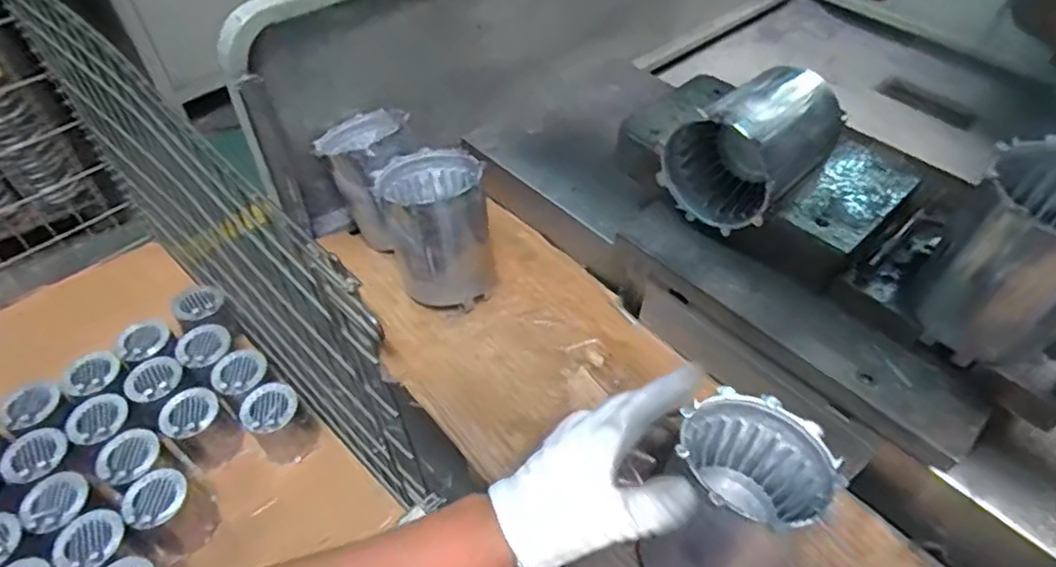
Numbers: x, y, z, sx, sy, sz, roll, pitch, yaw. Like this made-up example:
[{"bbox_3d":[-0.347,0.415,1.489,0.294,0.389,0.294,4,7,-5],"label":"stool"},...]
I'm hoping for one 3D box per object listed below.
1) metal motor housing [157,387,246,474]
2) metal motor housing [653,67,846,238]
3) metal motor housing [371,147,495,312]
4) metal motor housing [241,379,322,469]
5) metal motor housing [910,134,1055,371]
[{"bbox_3d":[-0.536,0.241,1.036,0.084,0.124,0.086,0,50,0],"label":"metal motor housing"},{"bbox_3d":[0.183,-0.110,0.498,0.123,0.087,0.089,-34,58,-25],"label":"metal motor housing"},{"bbox_3d":[-0.085,-0.050,0.585,0.094,0.115,0.111,-7,50,-5],"label":"metal motor housing"},{"bbox_3d":[-0.412,0.233,1.046,0.094,0.114,0.094,37,59,27],"label":"metal motor housing"},{"bbox_3d":[0.312,-0.017,0.399,0.085,0.112,0.095,-27,55,-20],"label":"metal motor housing"}]

